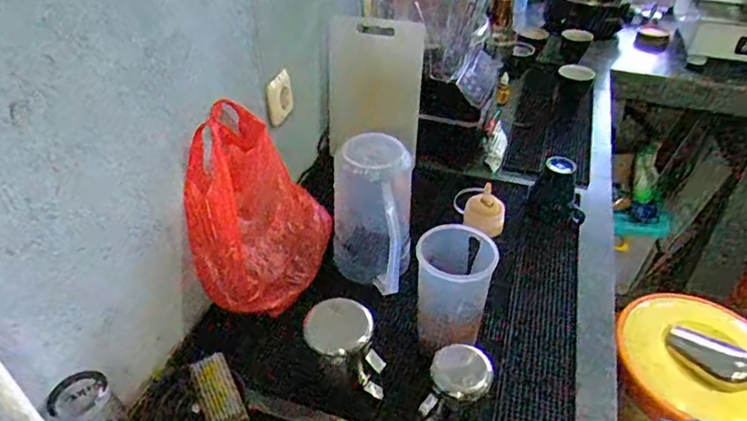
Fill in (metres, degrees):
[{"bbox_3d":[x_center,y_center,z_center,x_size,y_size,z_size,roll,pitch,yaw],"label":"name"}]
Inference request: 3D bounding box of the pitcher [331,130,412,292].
[{"bbox_3d":[-0.002,0.010,0.851,0.122,0.229,0.107,1,38,0],"label":"pitcher"}]

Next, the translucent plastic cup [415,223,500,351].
[{"bbox_3d":[0.108,0.105,0.725,0.100,0.143,0.087,7,39,8],"label":"translucent plastic cup"}]

